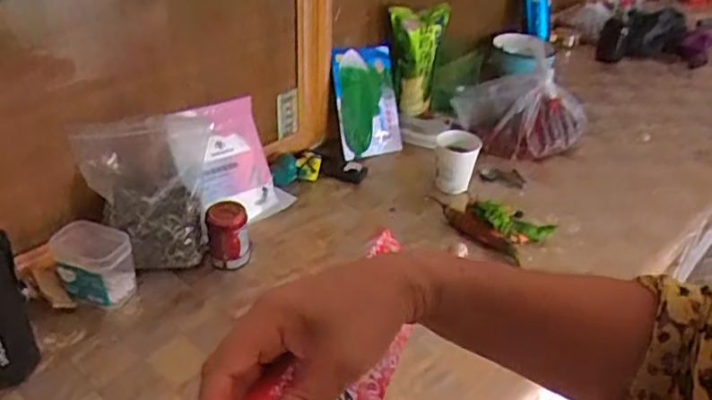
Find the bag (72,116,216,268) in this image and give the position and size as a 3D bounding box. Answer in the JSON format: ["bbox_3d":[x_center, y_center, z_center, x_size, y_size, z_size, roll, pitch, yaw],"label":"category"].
[{"bbox_3d":[-0.243,-0.014,0.792,0.151,0.182,0.107,-33,51,-30],"label":"bag"}]

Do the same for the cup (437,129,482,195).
[{"bbox_3d":[0.170,-0.063,1.049,0.073,0.084,0.087,6,43,7],"label":"cup"}]

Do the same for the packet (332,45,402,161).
[{"bbox_3d":[0.014,-0.169,1.074,0.035,0.187,0.162,1,13,39],"label":"packet"}]

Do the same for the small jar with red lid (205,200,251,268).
[{"bbox_3d":[-0.167,0.046,0.820,0.054,0.074,0.049,-11,44,-11],"label":"small jar with red lid"}]

